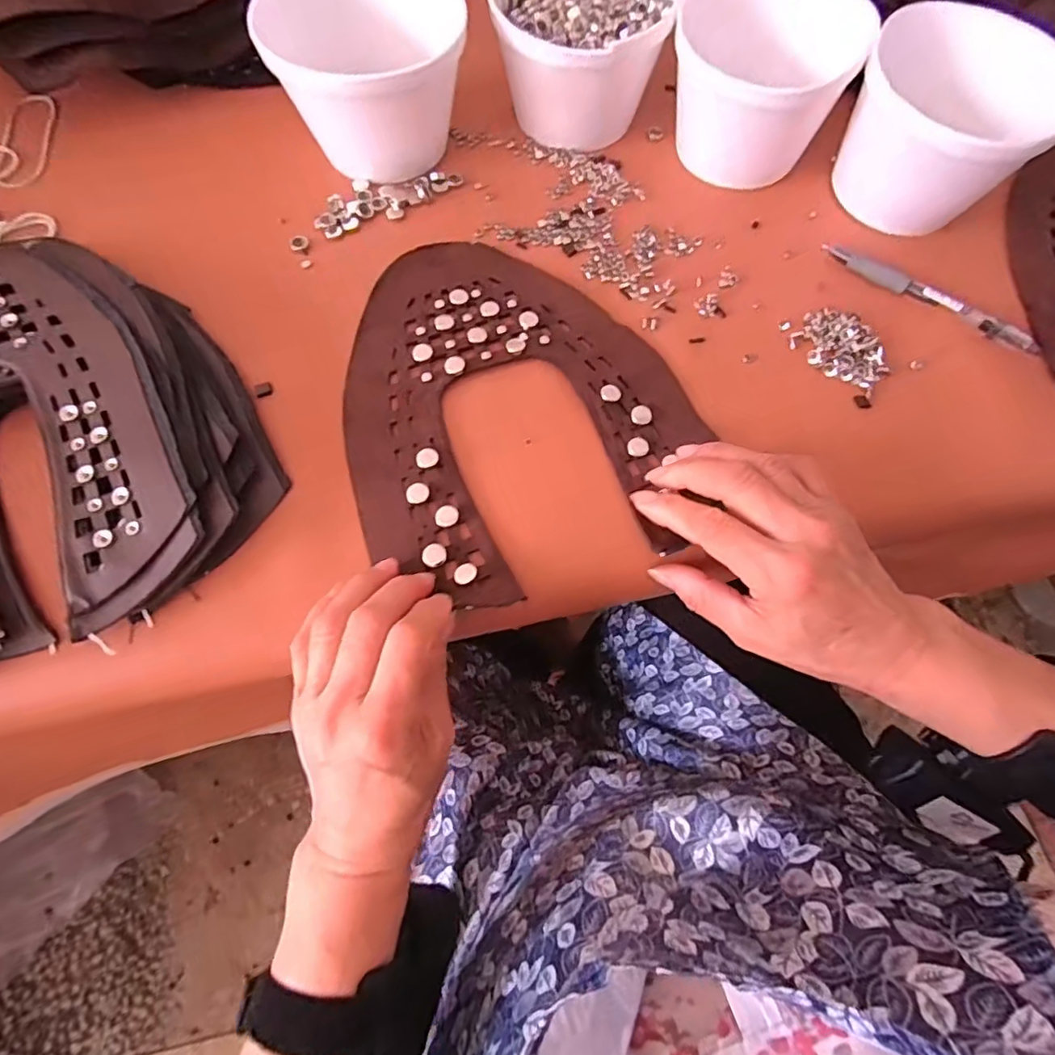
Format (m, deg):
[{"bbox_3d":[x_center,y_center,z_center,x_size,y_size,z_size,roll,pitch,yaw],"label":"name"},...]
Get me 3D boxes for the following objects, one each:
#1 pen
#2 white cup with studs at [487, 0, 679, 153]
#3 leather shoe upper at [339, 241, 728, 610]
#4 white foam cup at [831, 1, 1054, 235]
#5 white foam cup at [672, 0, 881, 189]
[{"bbox_3d":[0.256,-0.149,0.369,0.139,0.011,0.014,36,71,13],"label":"pen"},{"bbox_3d":[0.036,-0.338,0.409,0.117,0.080,0.115,0,68,-1],"label":"white cup with studs"},{"bbox_3d":[-0.012,-0.079,0.337,0.197,0.010,0.236,-18,69,-9],"label":"leather shoe upper"},{"bbox_3d":[0.269,-0.259,0.377,0.115,0.085,0.115,0,68,-1],"label":"white foam cup"},{"bbox_3d":[0.153,-0.295,0.388,0.103,0.088,0.103,0,68,-1],"label":"white foam cup"}]

